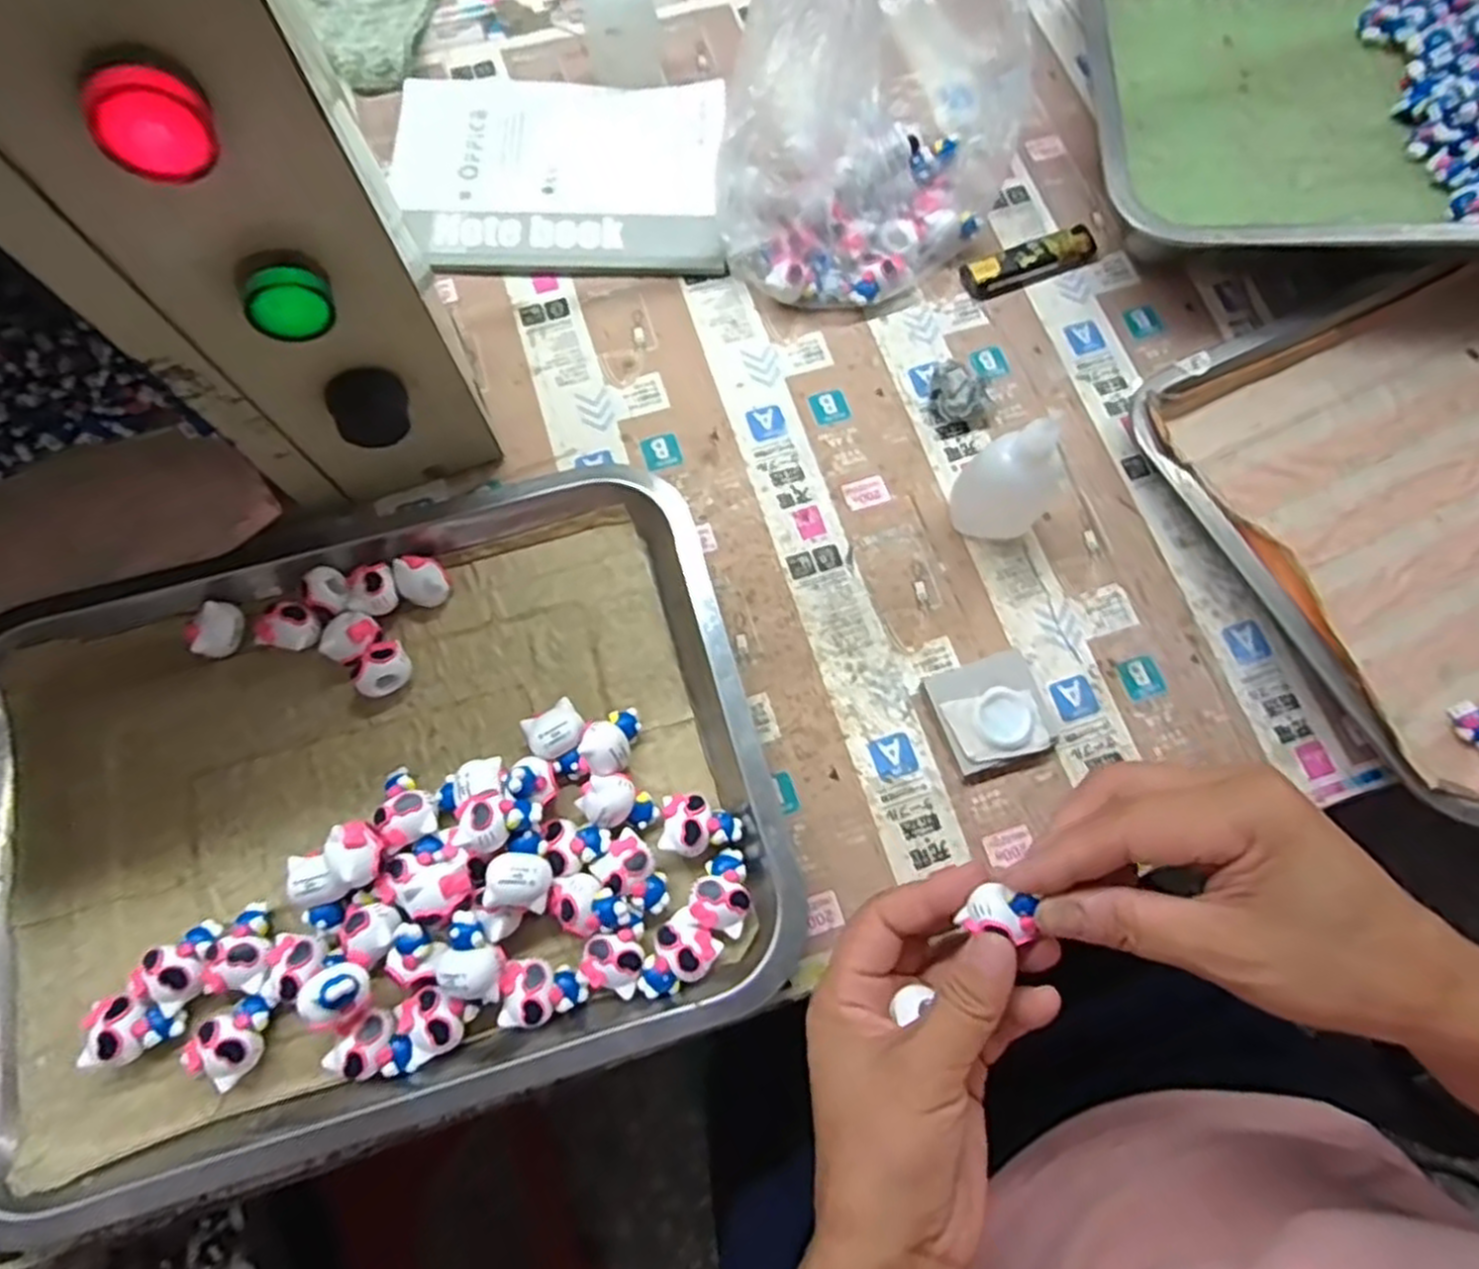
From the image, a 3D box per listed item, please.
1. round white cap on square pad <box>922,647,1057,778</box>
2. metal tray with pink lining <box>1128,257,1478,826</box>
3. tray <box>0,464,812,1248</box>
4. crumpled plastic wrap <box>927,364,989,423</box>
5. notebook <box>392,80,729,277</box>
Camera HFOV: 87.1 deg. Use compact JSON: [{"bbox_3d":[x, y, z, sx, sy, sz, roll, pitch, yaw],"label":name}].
[{"bbox_3d":[0.120,0.037,0.370,0.050,0.015,0.049,-18,75,-6],"label":"round white cap on square pad"},{"bbox_3d":[0.396,-0.077,0.406,0.306,0.043,0.262,-24,76,-8],"label":"metal tray with pink lining"},{"bbox_3d":[-0.166,0.073,0.343,0.351,0.035,0.268,-17,75,-6],"label":"tray"},{"bbox_3d":[0.118,-0.131,0.426,0.027,0.018,0.031,-19,75,-7],"label":"crumpled plastic wrap"},{"bbox_3d":[-0.108,-0.279,0.469,0.191,0.008,0.139,-1,74,-2],"label":"notebook"}]

